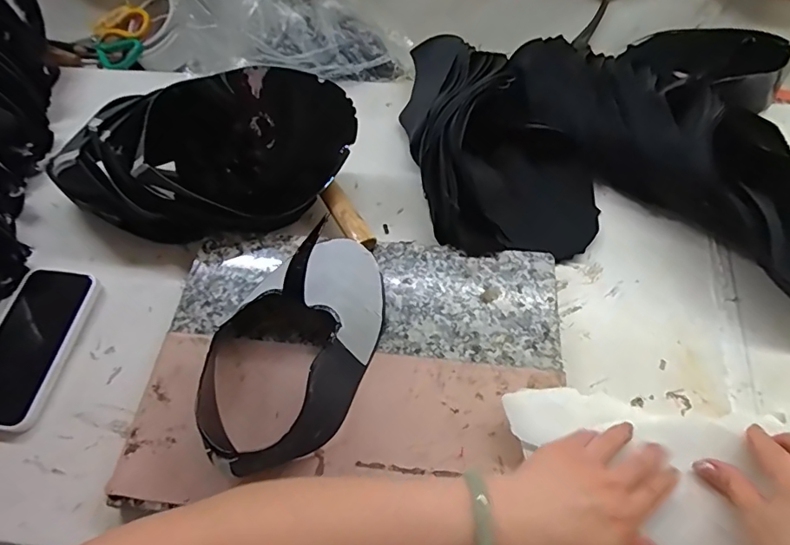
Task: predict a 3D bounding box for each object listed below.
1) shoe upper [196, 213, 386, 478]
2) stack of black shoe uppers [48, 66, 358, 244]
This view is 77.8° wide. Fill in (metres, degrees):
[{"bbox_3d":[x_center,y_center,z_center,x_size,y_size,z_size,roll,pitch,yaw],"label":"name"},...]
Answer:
[{"bbox_3d":[-0.084,0.054,0.425,0.120,0.080,0.224,23,62,15],"label":"shoe upper"},{"bbox_3d":[-0.200,-0.125,0.522,0.314,0.106,0.130,-5,59,0],"label":"stack of black shoe uppers"}]

